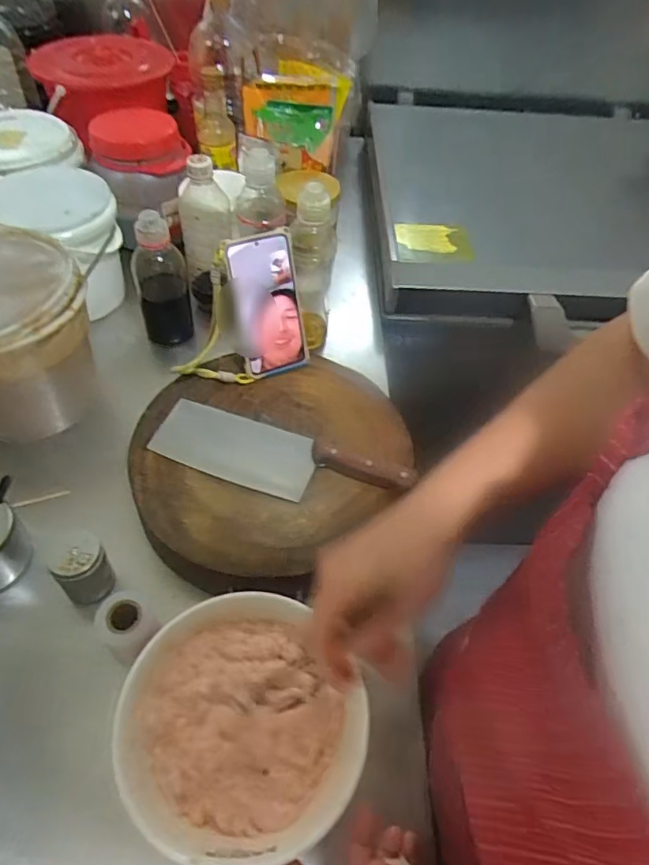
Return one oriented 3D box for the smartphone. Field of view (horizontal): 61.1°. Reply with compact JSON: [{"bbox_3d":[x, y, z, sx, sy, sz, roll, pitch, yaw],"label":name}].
[{"bbox_3d":[-0.066,-0.149,0.652,0.081,0.167,0.012,-15,34,-9],"label":"smartphone"}]

